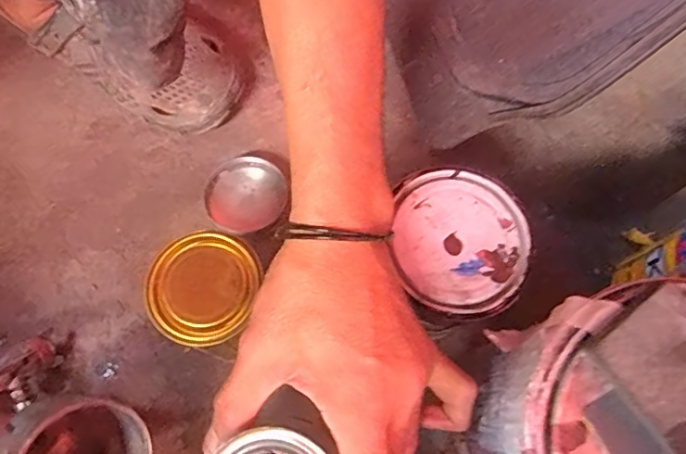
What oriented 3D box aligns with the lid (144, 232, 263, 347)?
[{"bbox_3d":[-0.088,0.037,0.322,0.065,0.008,0.067,1,71,-2],"label":"lid"}]

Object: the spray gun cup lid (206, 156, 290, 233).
[{"bbox_3d":[-0.090,-0.029,0.479,0.071,0.013,0.070,1,71,-2],"label":"spray gun cup lid"}]

